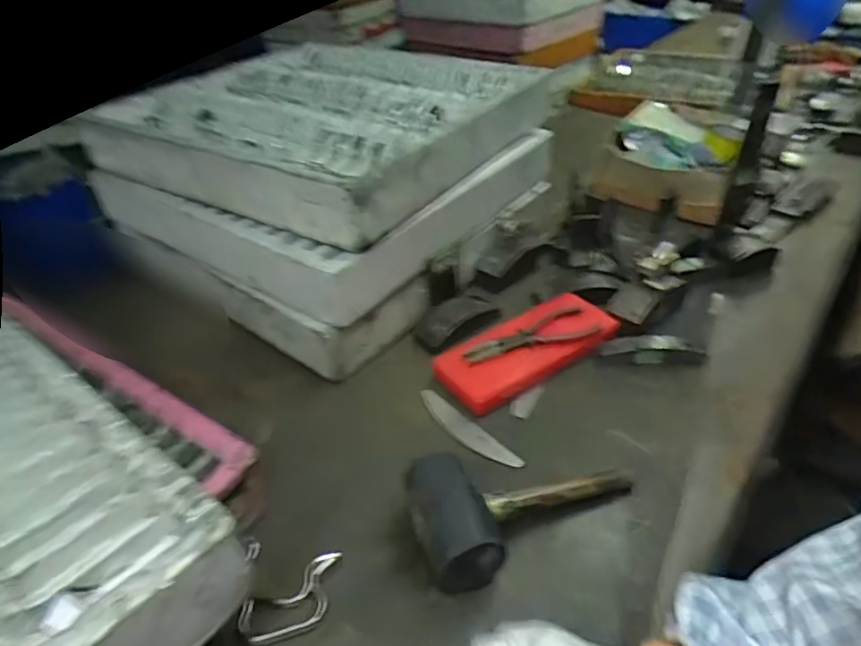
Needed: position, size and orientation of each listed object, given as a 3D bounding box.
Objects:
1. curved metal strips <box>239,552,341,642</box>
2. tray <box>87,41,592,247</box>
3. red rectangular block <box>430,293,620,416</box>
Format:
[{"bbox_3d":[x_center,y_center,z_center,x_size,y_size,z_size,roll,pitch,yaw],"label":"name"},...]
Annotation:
[{"bbox_3d":[-0.117,0.246,0.500,0.099,0.016,0.044,-23,42,-26],"label":"curved metal strips"},{"bbox_3d":[-0.134,-0.314,0.875,0.489,0.091,0.495,20,44,28],"label":"tray"},{"bbox_3d":[0.129,0.031,0.768,0.256,0.043,0.113,-23,41,-23],"label":"red rectangular block"}]

